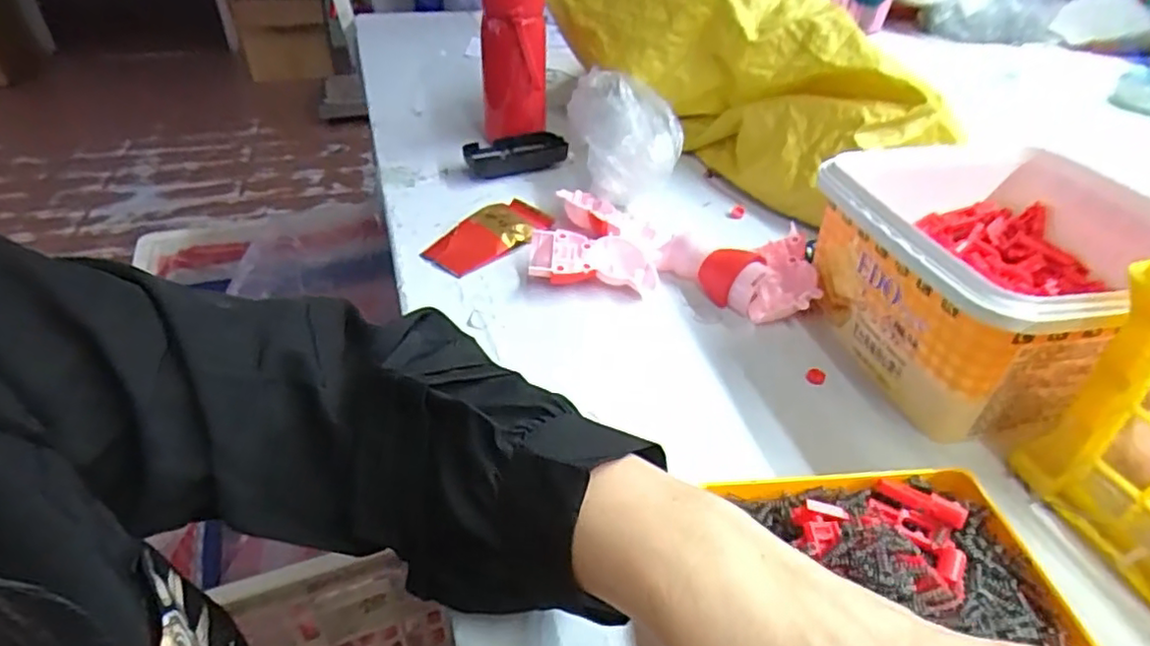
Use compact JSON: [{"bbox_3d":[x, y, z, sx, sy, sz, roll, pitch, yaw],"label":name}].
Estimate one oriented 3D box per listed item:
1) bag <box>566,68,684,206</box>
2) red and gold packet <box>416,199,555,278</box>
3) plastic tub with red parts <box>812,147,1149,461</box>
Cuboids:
[{"bbox_3d":[0.052,-0.198,0.655,0.087,0.085,0.168,-4,38,-10],"label":"bag"},{"bbox_3d":[-0.076,-0.080,0.574,0.059,0.019,0.117,29,44,30],"label":"red and gold packet"},{"bbox_3d":[0.297,-0.026,0.447,0.217,0.116,0.203,-5,38,-10],"label":"plastic tub with red parts"}]

